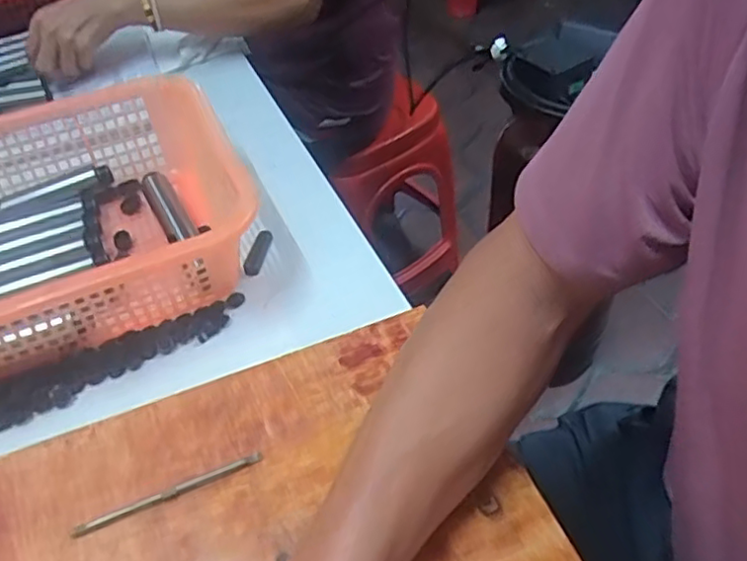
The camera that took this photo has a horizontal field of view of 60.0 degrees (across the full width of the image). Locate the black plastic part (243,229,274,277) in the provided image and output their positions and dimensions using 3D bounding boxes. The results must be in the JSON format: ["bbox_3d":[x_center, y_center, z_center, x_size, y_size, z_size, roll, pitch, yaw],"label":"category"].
[{"bbox_3d":[-0.100,-0.025,0.562,0.013,0.007,0.050,6,48,11],"label":"black plastic part"}]

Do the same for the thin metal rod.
[{"bbox_3d":[-0.125,0.131,0.398,0.116,0.004,0.007,-20,48,-14],"label":"thin metal rod"}]

